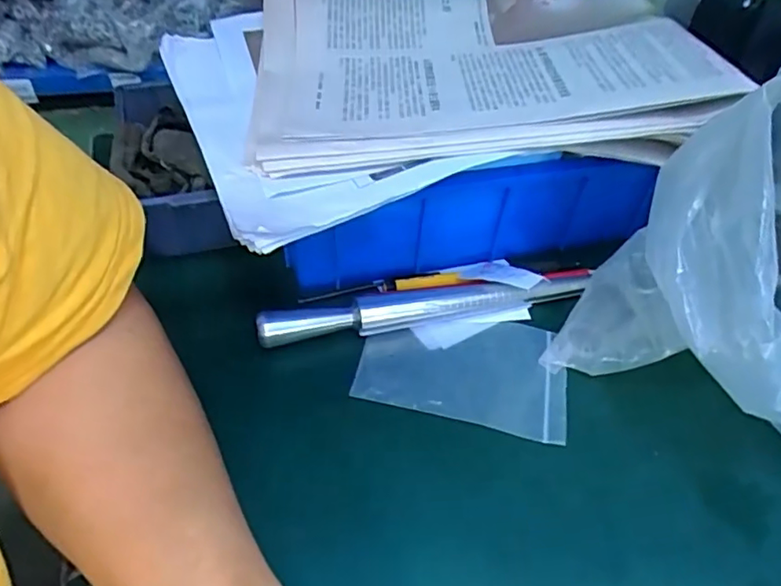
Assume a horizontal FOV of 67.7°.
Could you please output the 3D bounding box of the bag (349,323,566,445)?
[{"bbox_3d":[0.045,0.045,0.356,0.122,0.007,0.076,11,49,5],"label":"bag"}]

